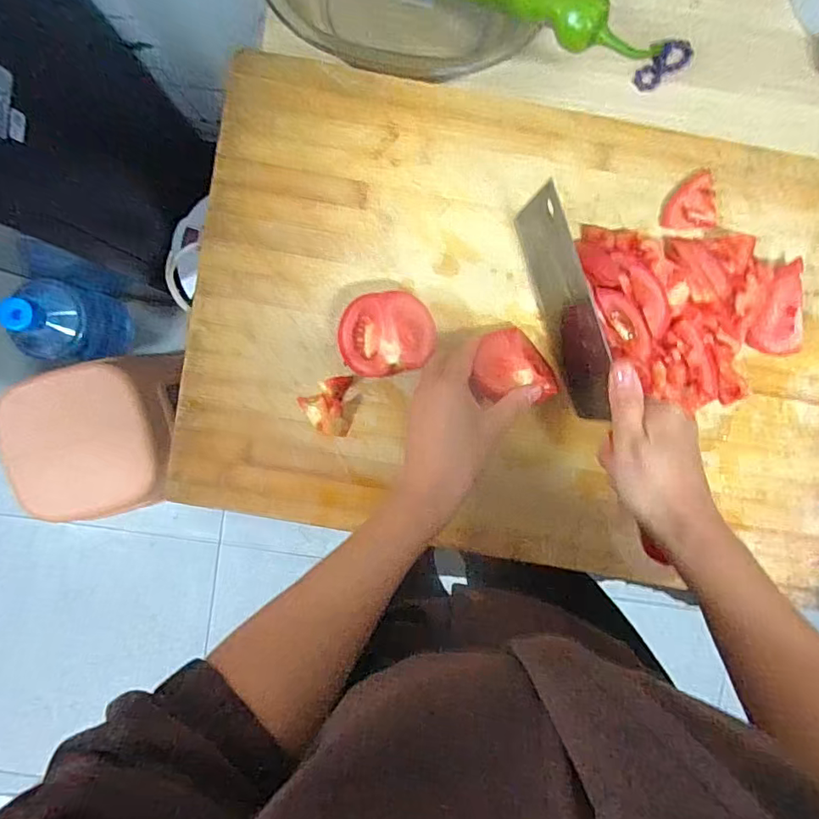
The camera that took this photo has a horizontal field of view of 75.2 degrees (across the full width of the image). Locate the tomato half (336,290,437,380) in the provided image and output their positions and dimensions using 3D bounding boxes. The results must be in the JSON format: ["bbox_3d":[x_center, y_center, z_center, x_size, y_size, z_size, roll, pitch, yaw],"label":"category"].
[{"bbox_3d":[-0.017,-0.058,0.412,0.069,0.041,0.060,-7,93,0],"label":"tomato half"}]

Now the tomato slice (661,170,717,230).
[{"bbox_3d":[0.224,-0.166,0.425,0.041,0.005,0.043,-1,93,0],"label":"tomato slice"}]

